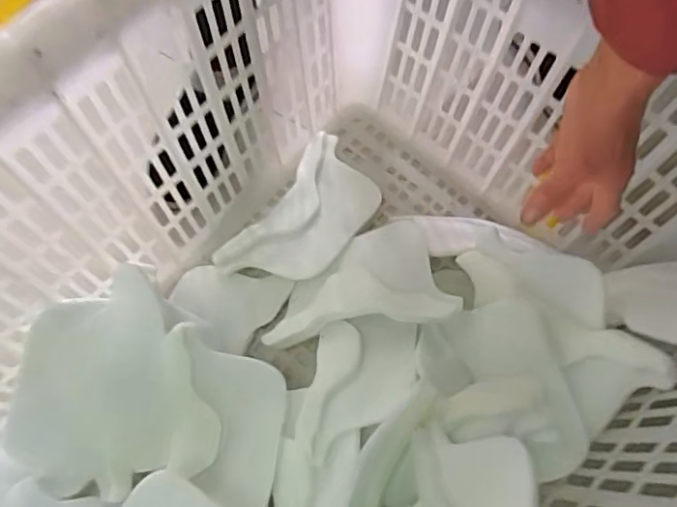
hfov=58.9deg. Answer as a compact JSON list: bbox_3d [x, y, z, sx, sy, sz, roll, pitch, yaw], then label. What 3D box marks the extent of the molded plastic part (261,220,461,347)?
[{"bbox_3d":[0.024,0.028,0.706,0.233,0.031,0.128,-11,66,18],"label":"molded plastic part"}]

